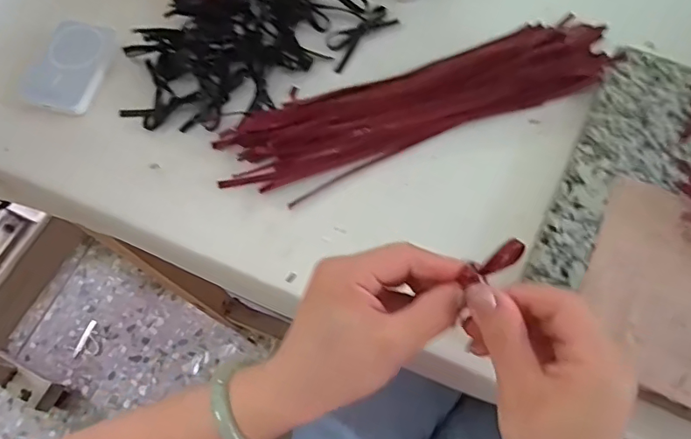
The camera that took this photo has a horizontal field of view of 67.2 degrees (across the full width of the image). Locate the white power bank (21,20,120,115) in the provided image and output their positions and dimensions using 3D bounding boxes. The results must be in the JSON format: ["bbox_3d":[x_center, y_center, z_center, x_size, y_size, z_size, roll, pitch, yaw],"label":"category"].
[{"bbox_3d":[-0.252,-0.142,0.483,0.062,0.010,0.095,13,68,8],"label":"white power bank"}]

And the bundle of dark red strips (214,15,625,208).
[{"bbox_3d":[0.065,-0.103,0.451,0.343,0.035,0.083,-22,68,-7],"label":"bundle of dark red strips"}]

